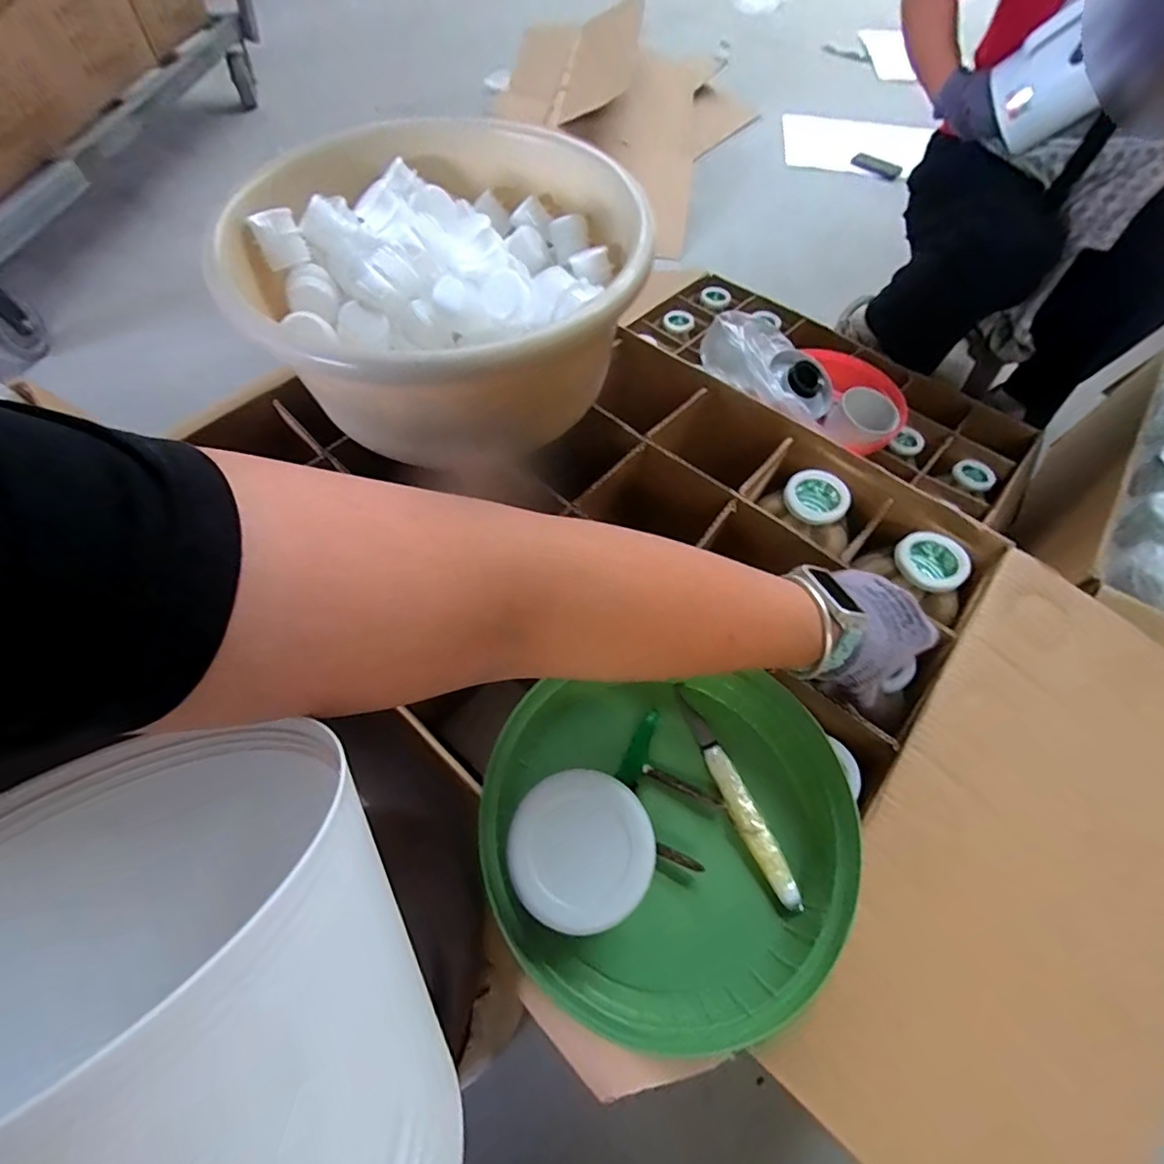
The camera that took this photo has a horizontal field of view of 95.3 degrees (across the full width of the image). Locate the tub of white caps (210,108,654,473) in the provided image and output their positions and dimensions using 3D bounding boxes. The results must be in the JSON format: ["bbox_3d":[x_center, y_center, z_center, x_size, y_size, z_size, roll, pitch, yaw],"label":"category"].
[{"bbox_3d":[-0.129,-0.272,0.498,0.353,0.138,0.331,-1,58,-2],"label":"tub of white caps"}]

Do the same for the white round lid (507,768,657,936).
[{"bbox_3d":[0.000,0.151,0.301,0.080,0.019,0.078,1,58,-1],"label":"white round lid"}]

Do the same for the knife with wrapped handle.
[{"bbox_3d":[0.106,0.147,0.373,0.018,0.018,0.150,-17,60,-12],"label":"knife with wrapped handle"}]

